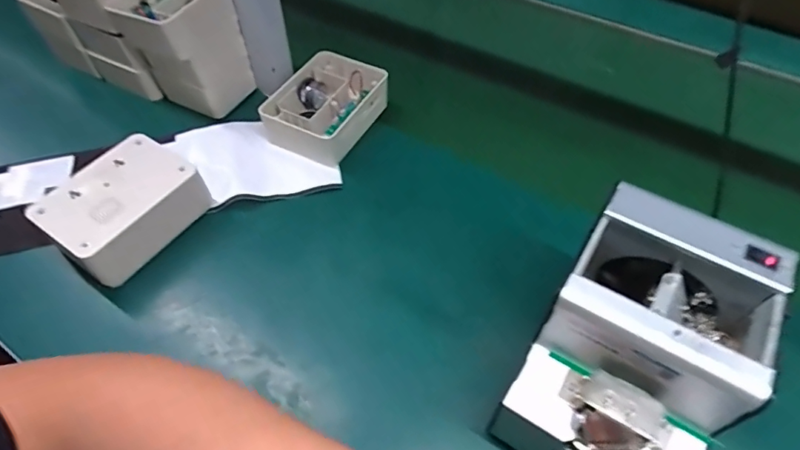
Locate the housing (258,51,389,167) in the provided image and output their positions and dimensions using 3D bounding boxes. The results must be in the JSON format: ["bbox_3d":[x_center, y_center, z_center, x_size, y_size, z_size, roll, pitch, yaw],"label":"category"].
[{"bbox_3d":[-0.091,-0.153,0.610,0.110,0.060,0.151,26,56,19],"label":"housing"}]

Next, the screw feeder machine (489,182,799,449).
[{"bbox_3d":[0.170,0.097,0.359,0.121,0.148,0.172,29,57,20],"label":"screw feeder machine"}]

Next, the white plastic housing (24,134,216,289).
[{"bbox_3d":[-0.293,-0.020,0.514,0.105,0.065,0.138,29,57,20],"label":"white plastic housing"}]

